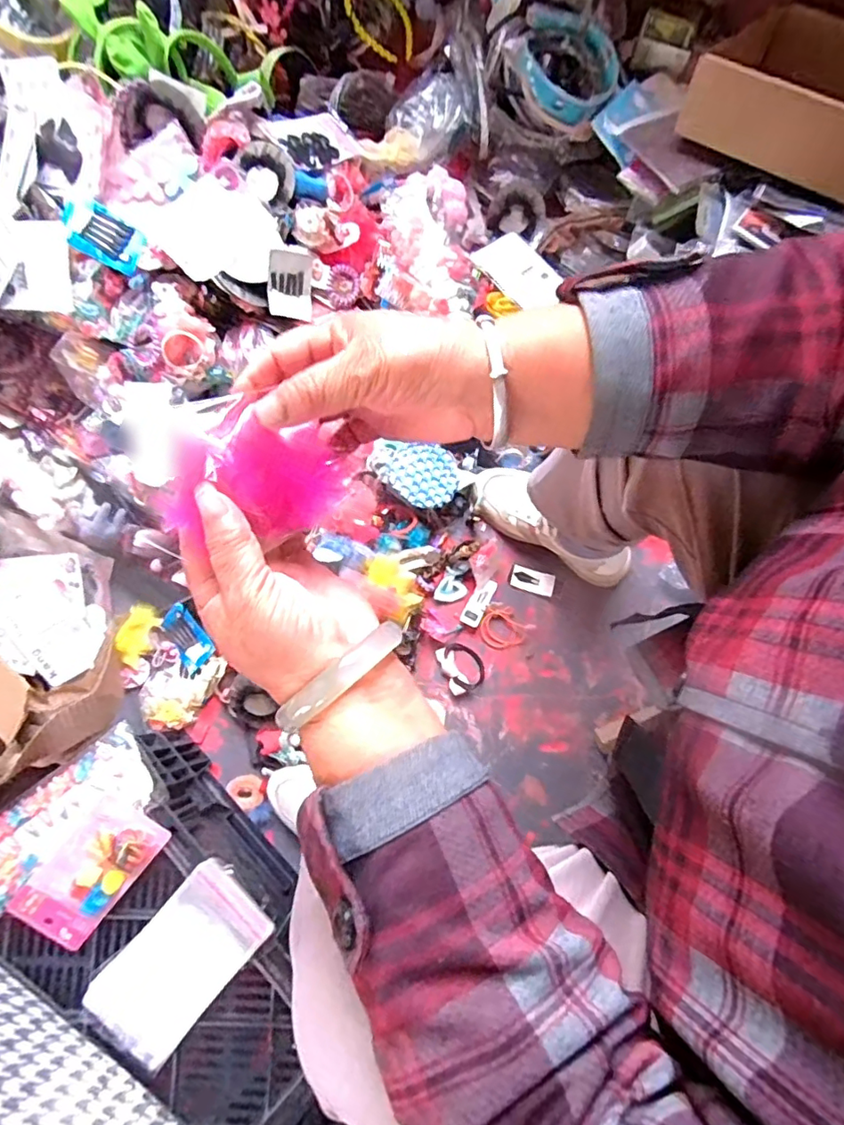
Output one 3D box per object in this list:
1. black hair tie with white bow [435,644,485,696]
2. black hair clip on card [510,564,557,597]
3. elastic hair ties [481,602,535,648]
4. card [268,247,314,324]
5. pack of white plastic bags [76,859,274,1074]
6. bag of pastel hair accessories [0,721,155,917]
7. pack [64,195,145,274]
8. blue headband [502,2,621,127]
[{"bbox_3d":[0.055,0.143,0.755,0.053,0.008,0.066,-24,79,-4],"label":"black hair tie with white bow"},{"bbox_3d":[0.158,0.025,0.781,0.061,0.004,0.031,17,79,5],"label":"black hair clip on card"},{"bbox_3d":[0.116,0.092,0.762,0.069,0.009,0.059,24,80,6],"label":"elastic hair ties"},{"bbox_3d":[-0.178,-0.376,0.744,0.063,0.008,0.082,-11,115,-34],"label":"card"},{"bbox_3d":[-0.232,0.381,0.526,0.095,0.019,0.166,42,82,9],"label":"pack of white plastic bags"},{"bbox_3d":[-0.380,0.269,0.554,0.225,0.032,0.082,-39,80,-6],"label":"bag of pastel hair accessories"},{"bbox_3d":[-0.394,-0.405,0.676,0.086,0.008,0.062,19,87,-27],"label":"pack"},{"bbox_3d":[0.200,-0.706,0.783,0.161,0.067,0.132,14,79,4],"label":"blue headband"}]

